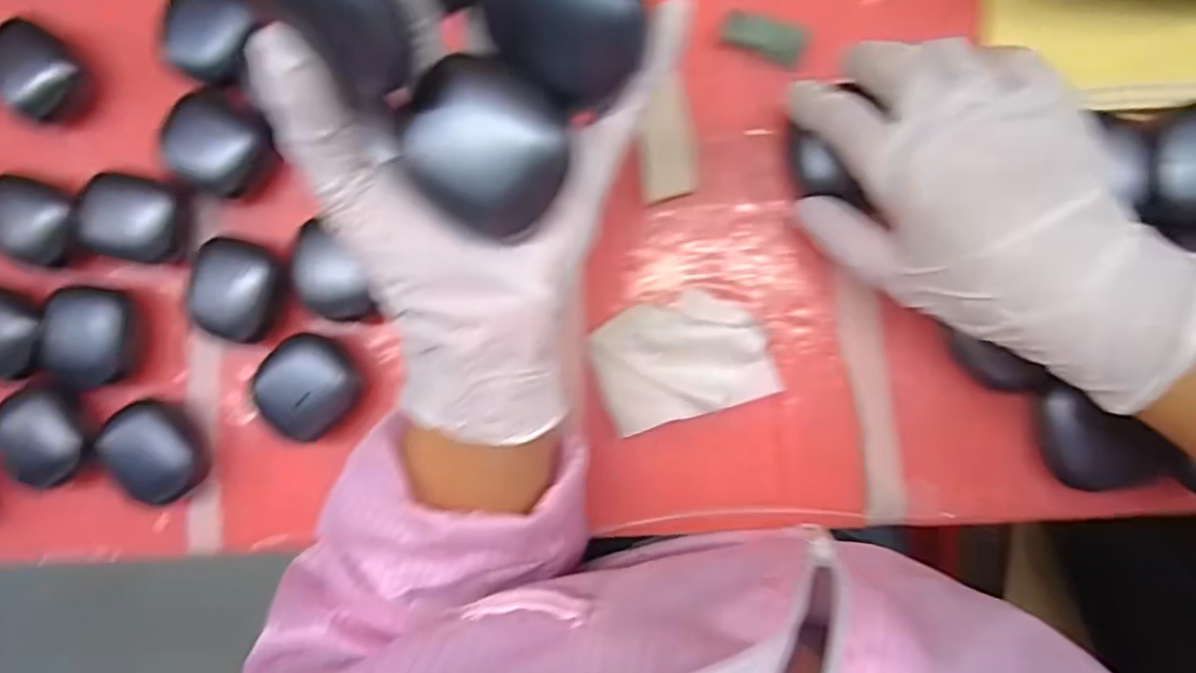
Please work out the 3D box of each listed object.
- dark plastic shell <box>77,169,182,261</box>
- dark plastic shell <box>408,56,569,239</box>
[{"bbox_3d":[-0.257,-0.065,0.362,0.049,0.017,0.044,12,90,7],"label":"dark plastic shell"},{"bbox_3d":[-0.036,-0.061,0.211,0.049,0.016,0.046,36,93,6],"label":"dark plastic shell"}]

